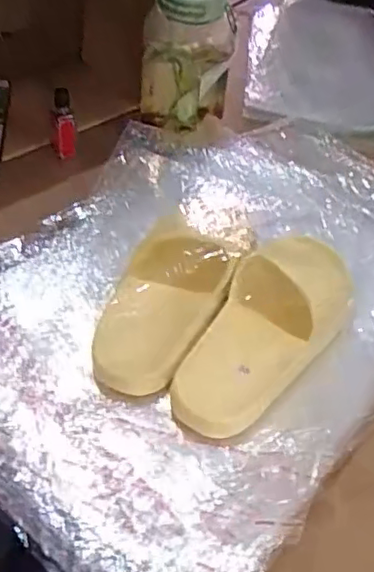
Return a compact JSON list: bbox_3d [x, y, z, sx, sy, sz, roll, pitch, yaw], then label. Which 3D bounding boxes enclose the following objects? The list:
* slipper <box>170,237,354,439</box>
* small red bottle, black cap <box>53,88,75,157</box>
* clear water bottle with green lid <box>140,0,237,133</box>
[{"bbox_3d":[0.074,0.031,0.541,0.092,0.055,0.226,31,52,23],"label":"slipper"},{"bbox_3d":[-0.149,-0.199,0.738,0.024,0.086,0.020,-4,47,-7],"label":"small red bottle, black cap"},{"bbox_3d":[-0.001,-0.291,0.748,0.108,0.192,0.105,0,47,-4],"label":"clear water bottle with green lid"}]

